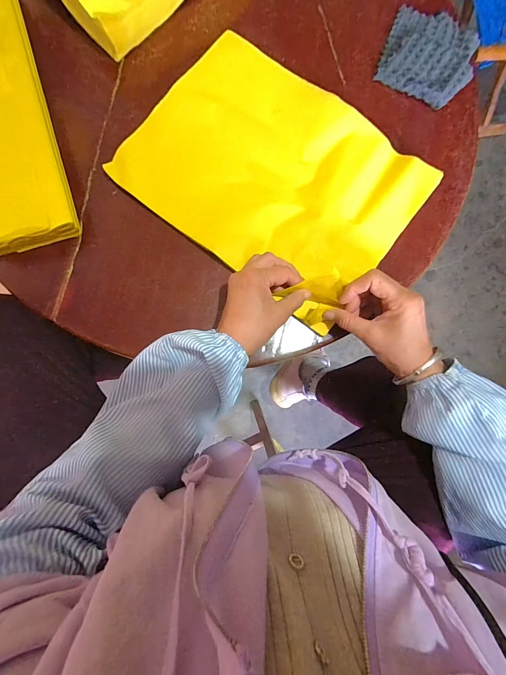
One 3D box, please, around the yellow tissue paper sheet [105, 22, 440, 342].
[{"bbox_3d":[0.032,-0.209,0.393,0.345,0.027,0.253,37,85,-1],"label":"yellow tissue paper sheet"}]

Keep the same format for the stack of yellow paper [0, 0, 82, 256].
[{"bbox_3d":[-0.318,-0.284,0.376,0.125,0.045,0.355,-15,88,-5],"label":"stack of yellow paper"}]

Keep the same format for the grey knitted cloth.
[{"bbox_3d":[0.249,-0.400,0.432,0.121,0.019,0.134,23,85,-2],"label":"grey knitted cloth"}]

